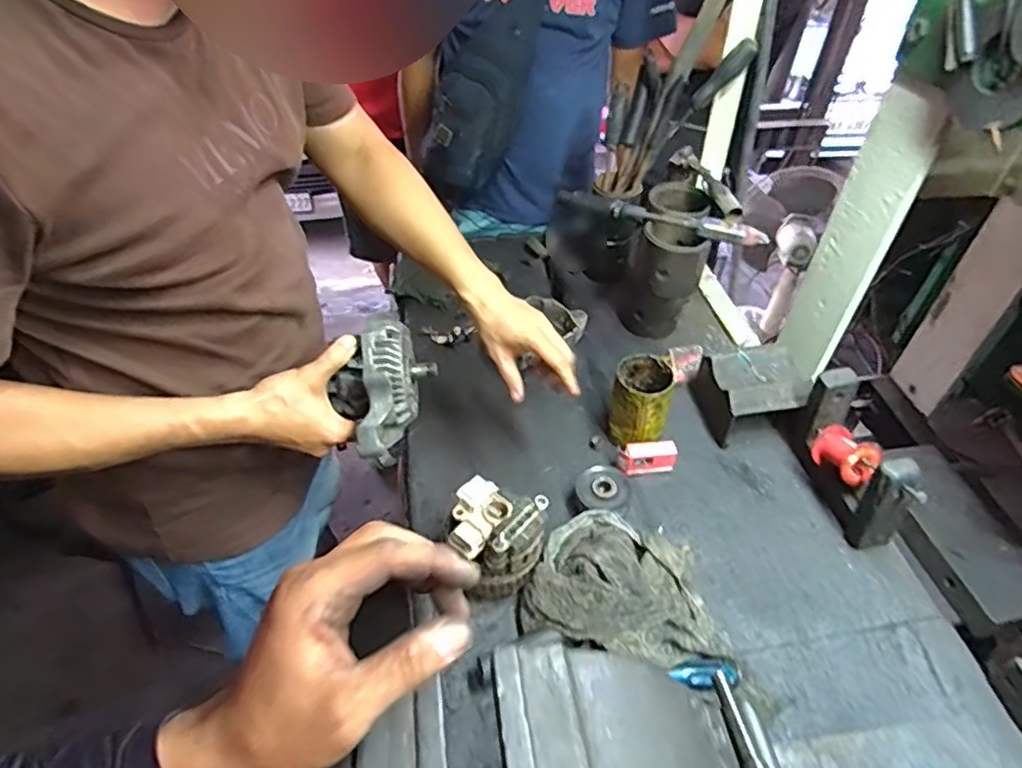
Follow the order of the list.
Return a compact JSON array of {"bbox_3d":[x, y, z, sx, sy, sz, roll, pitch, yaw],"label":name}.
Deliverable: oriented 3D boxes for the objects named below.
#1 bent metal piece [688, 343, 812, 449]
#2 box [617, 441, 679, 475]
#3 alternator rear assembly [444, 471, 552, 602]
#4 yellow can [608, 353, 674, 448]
[{"bbox_3d":[0.326,0.010,0.860,0.119,0.088,0.114,-1,45,-4],"label":"bent metal piece"},{"bbox_3d":[0.176,0.096,0.807,0.074,0.037,0.023,-5,45,-8],"label":"box"},{"bbox_3d":[-0.020,0.165,0.677,0.107,0.088,0.095,14,46,12],"label":"alternator rear assembly"},{"bbox_3d":[0.169,0.026,0.825,0.074,0.095,0.090,10,45,8],"label":"yellow can"}]

